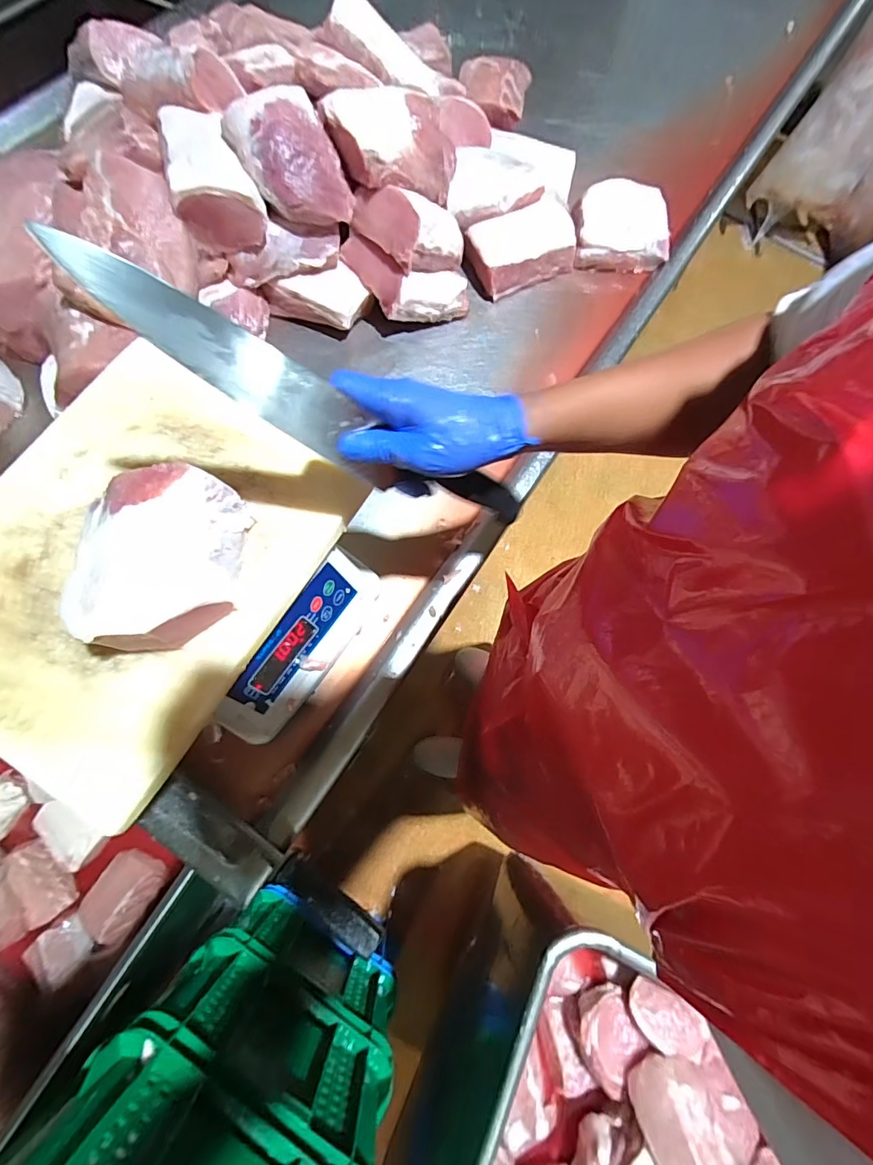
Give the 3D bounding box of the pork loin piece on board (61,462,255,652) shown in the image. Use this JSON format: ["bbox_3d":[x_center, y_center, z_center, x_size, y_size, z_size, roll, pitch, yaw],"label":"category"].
[{"bbox_3d":[-0.225,-0.016,0.393,0.113,0.074,0.150,1,71,-2],"label":"pork loin piece on board"}]

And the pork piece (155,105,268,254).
[{"bbox_3d":[-0.292,-0.535,0.626,0.105,0.074,0.176,-15,73,-7],"label":"pork piece"}]

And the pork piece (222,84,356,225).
[{"bbox_3d":[-0.188,-0.547,0.613,0.138,0.092,0.122,-17,73,-8],"label":"pork piece"}]

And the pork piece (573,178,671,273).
[{"bbox_3d":[0.303,-0.592,0.786,0.151,0.062,0.116,-2,71,-3],"label":"pork piece"}]

